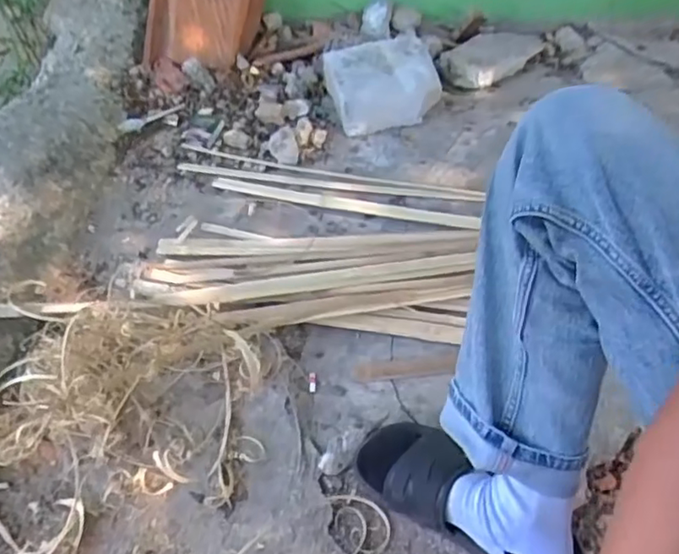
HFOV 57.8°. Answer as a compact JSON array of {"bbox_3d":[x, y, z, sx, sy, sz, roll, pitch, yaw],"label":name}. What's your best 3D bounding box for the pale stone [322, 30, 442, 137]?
[{"bbox_3d":[0.099,-0.428,1.347,0.239,0.110,0.235,-10,47,-6],"label":"pale stone"}]

